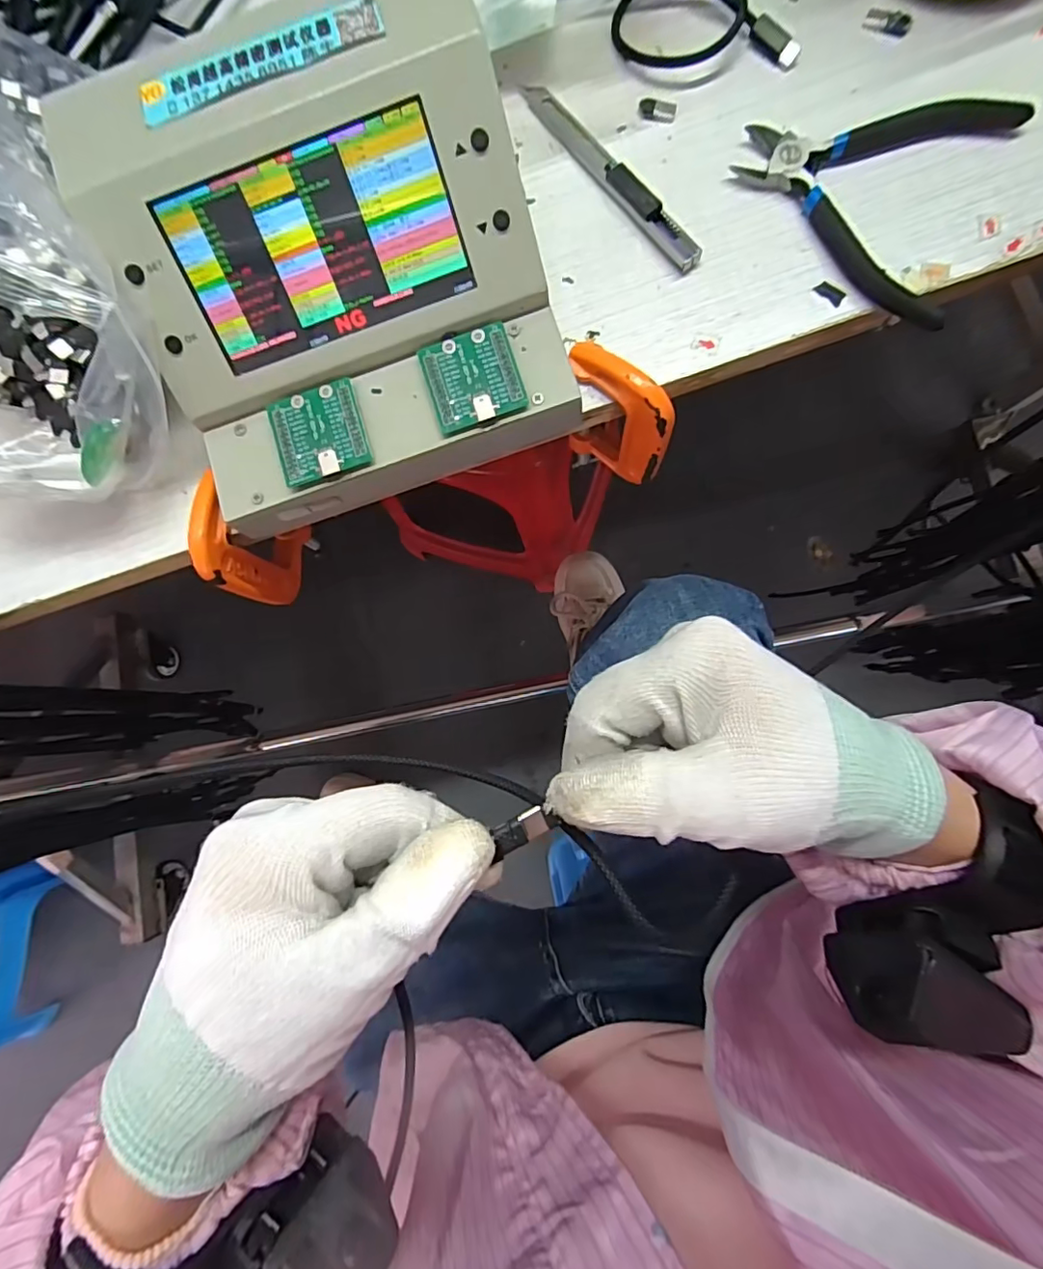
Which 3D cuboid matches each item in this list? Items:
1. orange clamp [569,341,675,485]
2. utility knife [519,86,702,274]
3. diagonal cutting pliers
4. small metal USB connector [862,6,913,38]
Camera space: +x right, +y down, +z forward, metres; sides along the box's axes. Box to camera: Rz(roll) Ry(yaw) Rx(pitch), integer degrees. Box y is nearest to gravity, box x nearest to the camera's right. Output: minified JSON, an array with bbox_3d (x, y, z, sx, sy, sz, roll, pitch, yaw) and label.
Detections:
[{"bbox_3d":[0.049,-0.109,0.284,0.019,0.085,0.061,-45,82,0],"label":"orange clamp"},{"bbox_3d":[0.042,-0.226,0.266,0.013,0.010,0.129,-37,82,1],"label":"utility knife"},{"bbox_3d":[0.176,-0.213,0.253,0.105,0.010,0.123,-41,82,0],"label":"diagonal cutting pliers"},{"bbox_3d":[0.174,-0.291,0.261,0.021,0.004,0.010,25,87,8],"label":"small metal USB connector"}]

